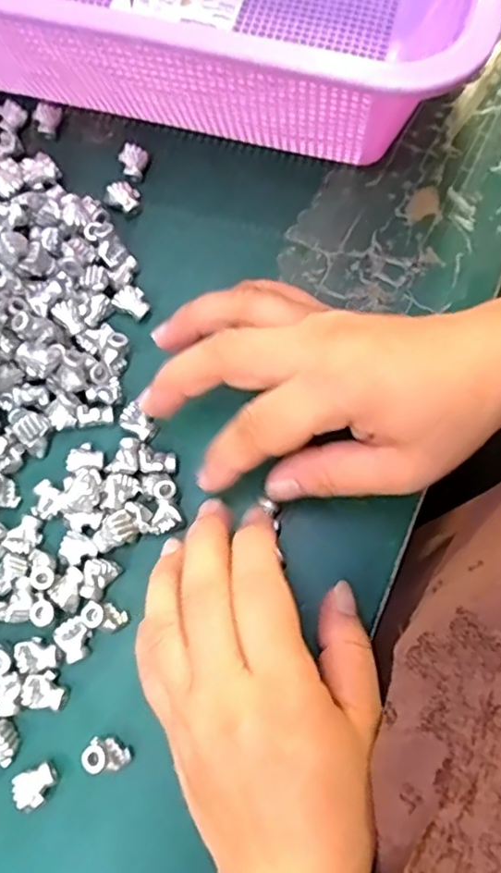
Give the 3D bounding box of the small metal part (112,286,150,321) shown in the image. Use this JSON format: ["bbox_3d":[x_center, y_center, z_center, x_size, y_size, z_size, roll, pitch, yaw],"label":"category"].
[{"bbox_3d":[-0.057,-0.065,0.303,0.017,0.009,0.012,32,79,6],"label":"small metal part"}]

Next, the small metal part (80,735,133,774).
[{"bbox_3d":[-0.057,0.128,0.251,0.017,0.017,0.009,15,78,3],"label":"small metal part"}]

